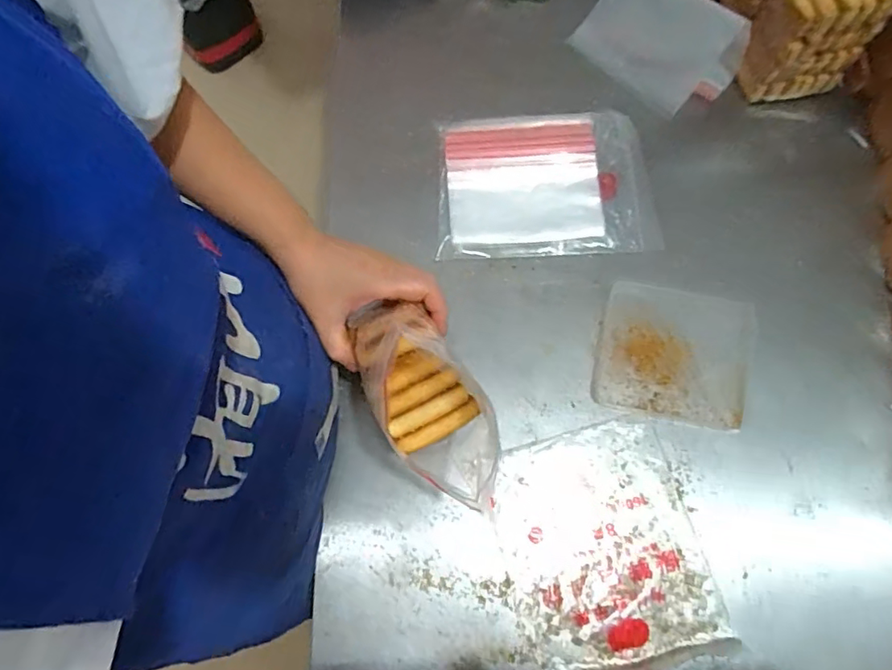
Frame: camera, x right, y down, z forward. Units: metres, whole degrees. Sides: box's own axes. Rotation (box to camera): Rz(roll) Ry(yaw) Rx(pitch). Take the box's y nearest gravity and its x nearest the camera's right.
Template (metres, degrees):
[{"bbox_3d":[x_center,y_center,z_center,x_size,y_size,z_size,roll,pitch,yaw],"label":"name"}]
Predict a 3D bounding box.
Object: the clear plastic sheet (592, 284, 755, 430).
[{"bbox_3d":[0.223,0.018,0.548,0.140,0.014,0.129,13,74,6],"label":"clear plastic sheet"}]

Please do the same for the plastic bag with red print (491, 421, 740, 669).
[{"bbox_3d":[0.140,0.191,0.508,0.170,0.007,0.201,-16,73,-3],"label":"plastic bag with red print"}]

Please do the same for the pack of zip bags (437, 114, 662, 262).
[{"bbox_3d":[0.107,-0.163,0.602,0.218,0.026,0.155,-2,73,1],"label":"pack of zip bags"}]

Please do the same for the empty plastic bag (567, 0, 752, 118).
[{"bbox_3d":[0.235,-0.339,0.629,0.106,0.063,0.183,-36,75,-9],"label":"empty plastic bag"}]

